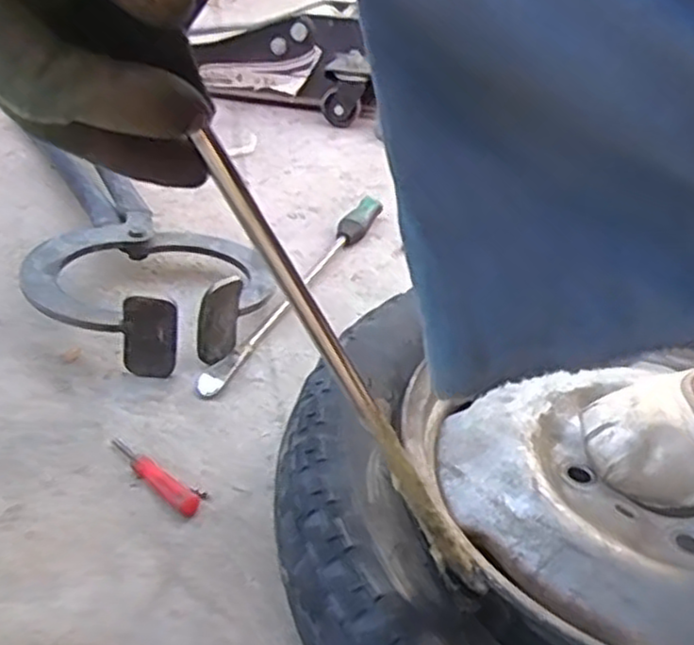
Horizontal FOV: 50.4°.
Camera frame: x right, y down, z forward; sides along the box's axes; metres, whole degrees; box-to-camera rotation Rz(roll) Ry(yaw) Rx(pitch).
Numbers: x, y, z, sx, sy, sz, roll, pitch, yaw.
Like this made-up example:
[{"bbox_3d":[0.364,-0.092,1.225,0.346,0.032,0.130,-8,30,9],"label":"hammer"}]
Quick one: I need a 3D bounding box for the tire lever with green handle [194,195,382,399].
[{"bbox_3d":[-0.042,-0.045,0.731,0.024,0.020,0.394,16,35,17],"label":"tire lever with green handle"}]

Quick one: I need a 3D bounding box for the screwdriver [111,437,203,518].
[{"bbox_3d":[-0.129,0.101,0.496,0.085,0.011,0.016,29,41,32],"label":"screwdriver"}]

